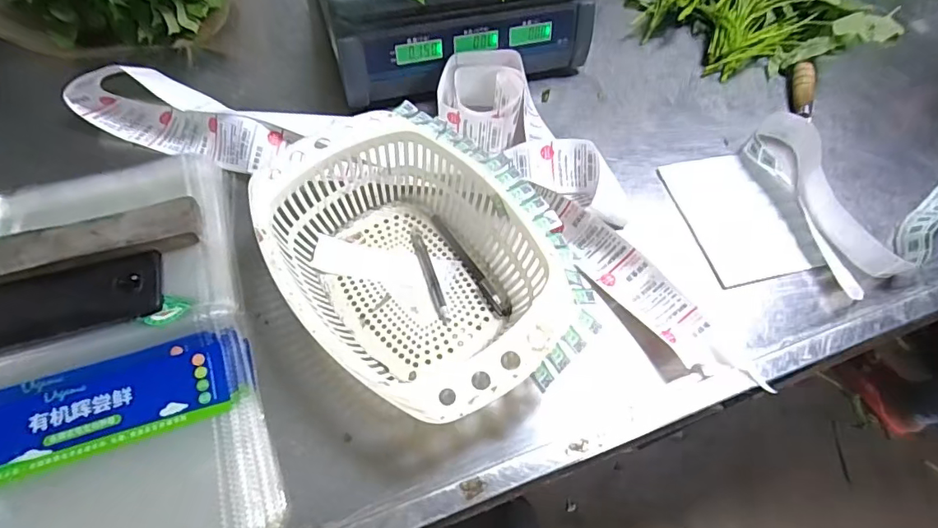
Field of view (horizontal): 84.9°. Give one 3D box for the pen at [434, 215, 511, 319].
[{"bbox_3d":[0.000,0.000,0.541,0.017,0.009,0.141,-27,67,-18],"label":"pen"}]

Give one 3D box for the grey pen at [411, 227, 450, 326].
[{"bbox_3d":[-0.041,0.008,0.535,0.014,0.010,0.119,-14,63,-12],"label":"grey pen"}]

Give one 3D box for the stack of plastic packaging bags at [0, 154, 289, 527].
[{"bbox_3d":[-0.354,0.079,0.467,0.280,0.023,0.427,-17,64,-13],"label":"stack of plastic packaging bags"}]

